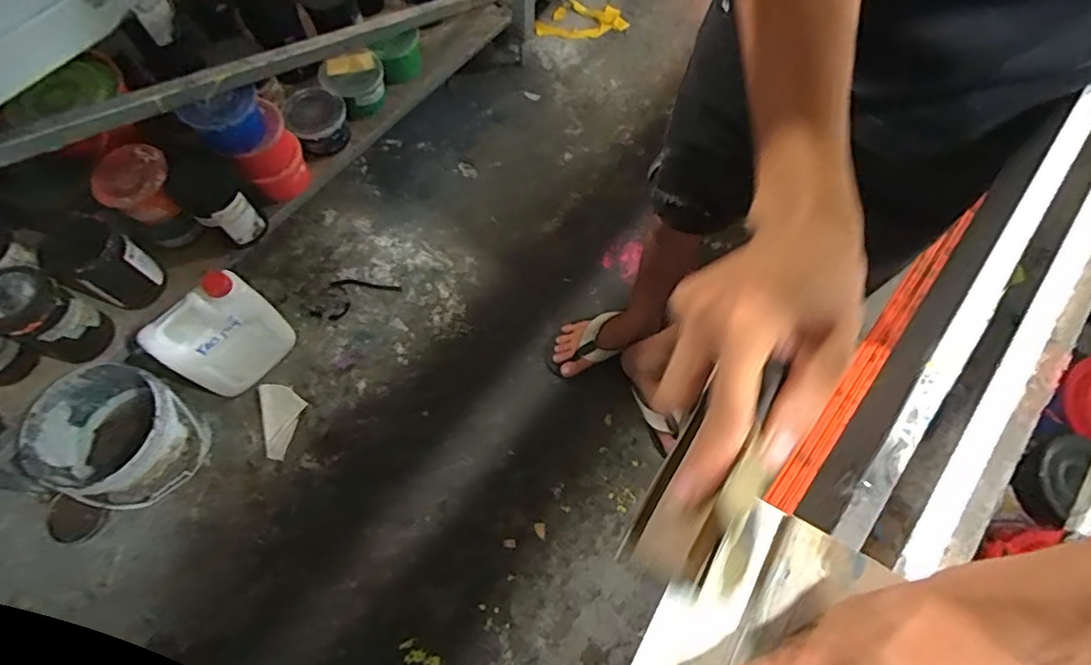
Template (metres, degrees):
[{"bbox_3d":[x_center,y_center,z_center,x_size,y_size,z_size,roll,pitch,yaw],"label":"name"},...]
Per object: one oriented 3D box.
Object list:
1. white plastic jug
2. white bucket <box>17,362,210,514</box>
[{"bbox_3d":[-0.610,0.017,1.096,0.102,0.269,0.195,34,71,11],"label":"white plastic jug"},{"bbox_3d":[-0.775,0.199,1.051,0.203,0.207,0.222,1,69,-2],"label":"white bucket"}]

